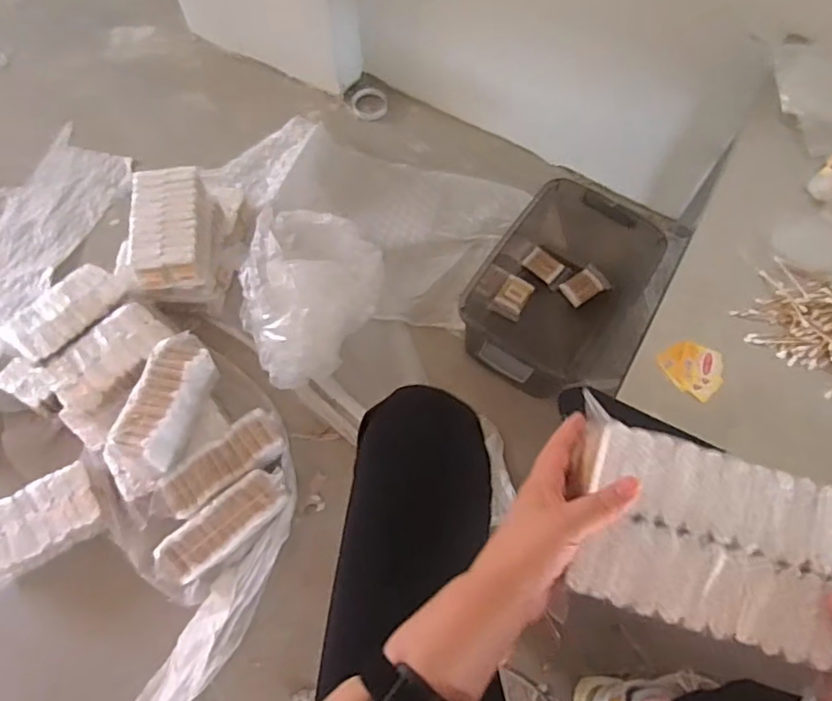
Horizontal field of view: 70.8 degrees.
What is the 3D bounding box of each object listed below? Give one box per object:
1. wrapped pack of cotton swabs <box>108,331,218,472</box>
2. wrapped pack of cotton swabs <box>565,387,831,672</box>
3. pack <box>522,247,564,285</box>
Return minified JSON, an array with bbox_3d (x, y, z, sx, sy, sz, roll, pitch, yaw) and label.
[{"bbox_3d":[-0.413,0.077,0.964,0.091,0.077,0.214,16,68,6],"label":"wrapped pack of cotton swabs"},{"bbox_3d":[0.206,0.119,0.387,0.195,0.025,0.128,18,69,4],"label":"wrapped pack of cotton swabs"},{"bbox_3d":[0.267,-0.178,1.228,0.055,0.018,0.077,-42,74,-16],"label":"pack"}]

